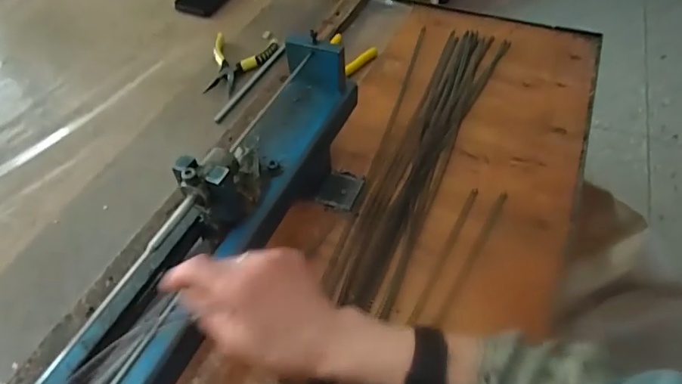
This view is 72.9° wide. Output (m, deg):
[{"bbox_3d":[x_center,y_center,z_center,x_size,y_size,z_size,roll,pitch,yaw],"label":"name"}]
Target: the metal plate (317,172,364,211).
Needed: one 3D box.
[{"bbox_3d":[0.001,-0.003,0.575,0.043,0.007,0.054,17,53,15],"label":"metal plate"}]

